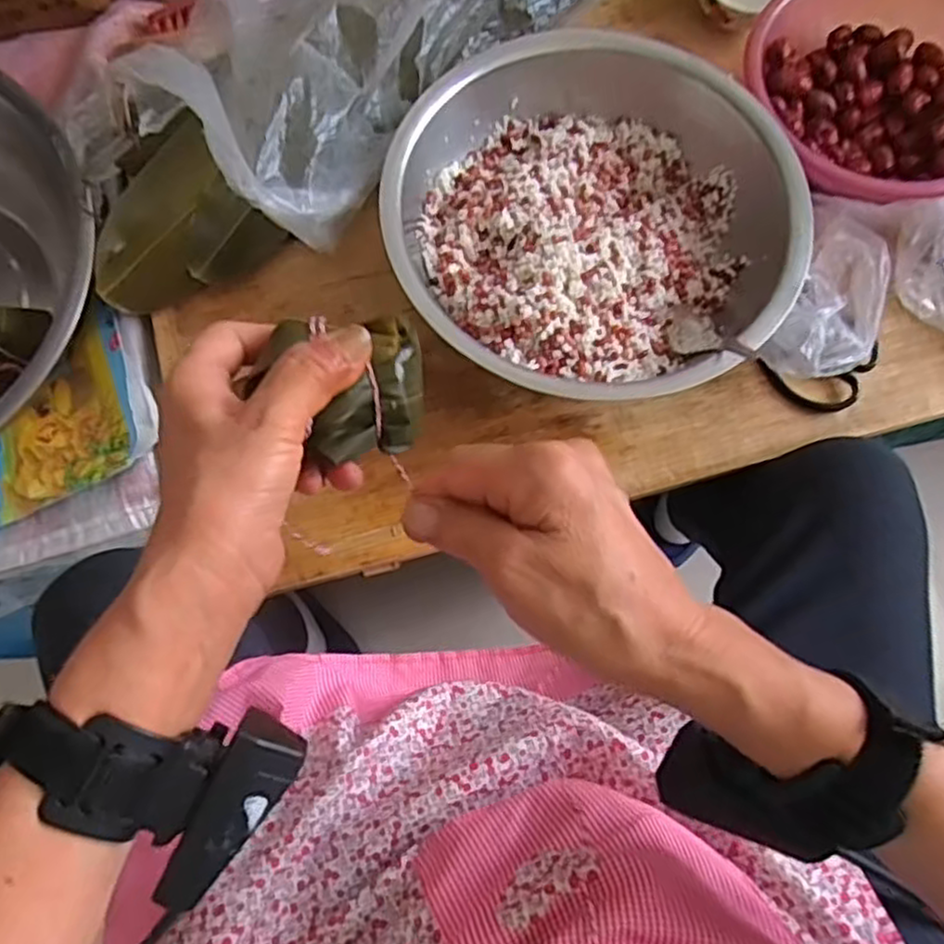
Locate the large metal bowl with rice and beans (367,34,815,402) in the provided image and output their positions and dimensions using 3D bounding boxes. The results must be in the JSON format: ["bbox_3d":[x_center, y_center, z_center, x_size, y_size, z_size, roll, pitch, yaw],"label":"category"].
[{"bbox_3d":[0.090,-0.195,0.584,0.298,0.074,0.301,0,74,-1],"label":"large metal bowl with rice and beans"}]

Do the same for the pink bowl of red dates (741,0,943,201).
[{"bbox_3d":[0.352,-0.327,0.627,0.203,0.062,0.217,0,74,-1],"label":"pink bowl of red dates"}]

